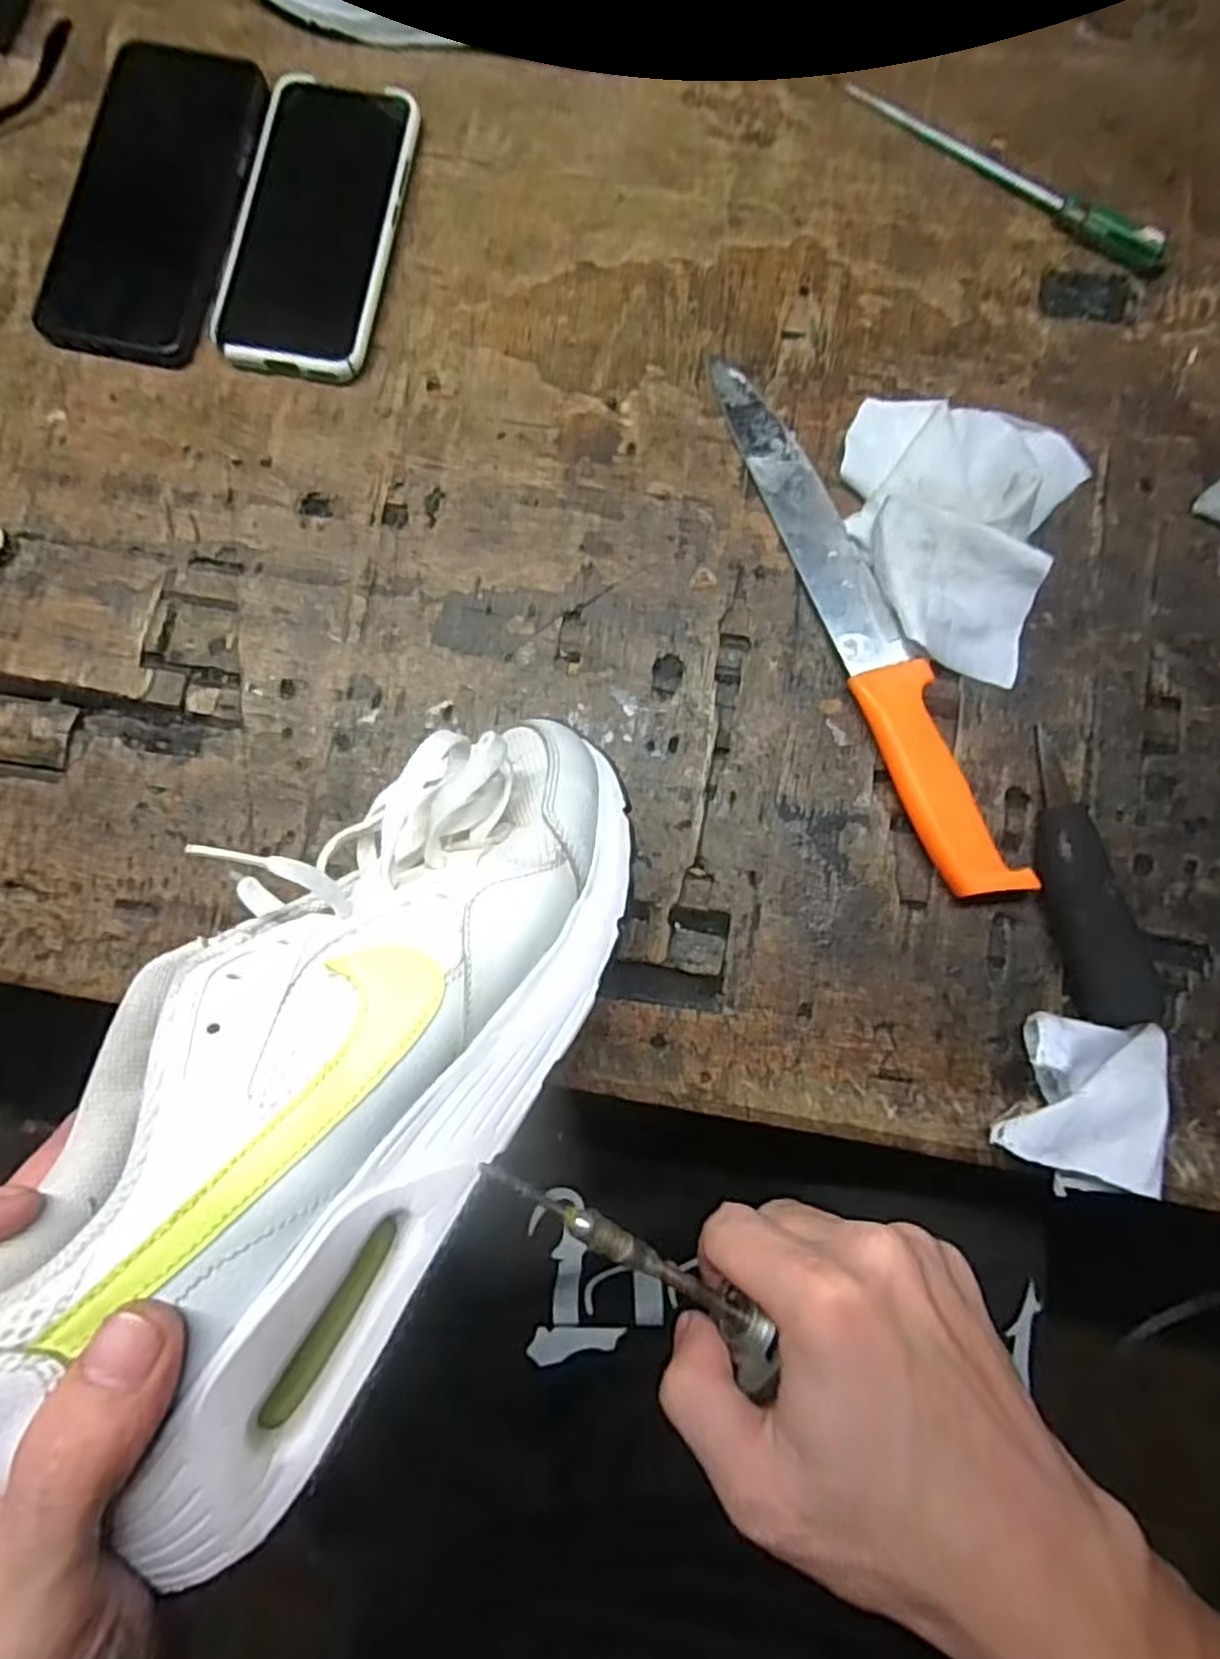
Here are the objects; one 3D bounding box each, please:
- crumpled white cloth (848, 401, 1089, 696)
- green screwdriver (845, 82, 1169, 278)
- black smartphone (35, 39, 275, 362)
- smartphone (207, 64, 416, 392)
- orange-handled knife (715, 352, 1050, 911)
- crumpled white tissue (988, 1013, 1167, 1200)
[{"bbox_3d":[0.159,-0.146,0.349,0.108,0.026,0.128,21,83,4],"label":"crumpled white cloth"},{"bbox_3d":[0.202,-0.337,0.375,0.184,0.018,0.015,37,85,6],"label":"green screwdriver"},{"bbox_3d":[-0.230,-0.323,0.381,0.086,0.016,0.168,12,83,3],"label":"black smartphone"},{"bbox_3d":[-0.150,-0.310,0.383,0.077,0.012,0.163,10,83,3],"label":"smartphone"},{"bbox_3d":[0.117,-0.100,0.350,0.032,0.015,0.282,-21,82,-1],"label":"orange-handled knife"},{"bbox_3d":[0.198,0.115,0.309,0.065,0.035,0.069,11,83,3],"label":"crumpled white tissue"}]

